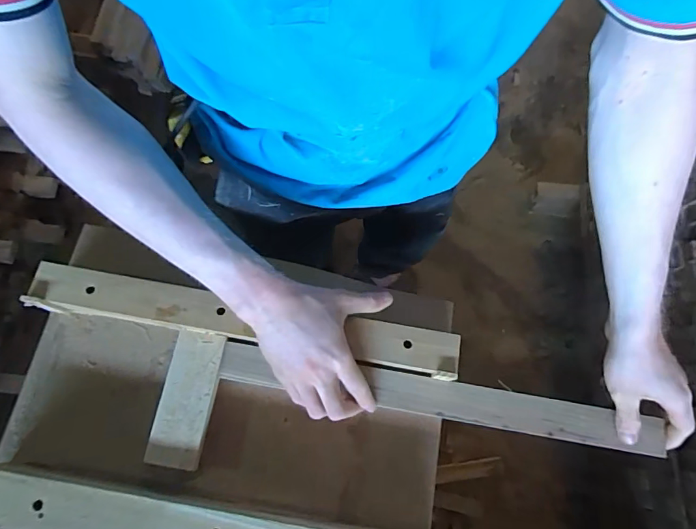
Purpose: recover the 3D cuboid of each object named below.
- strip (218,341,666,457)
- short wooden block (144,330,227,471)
[{"bbox_3d":[0.096,0.143,0.476,0.467,0.019,0.040,10,73,2],"label":"strip"},{"bbox_3d":[-0.166,0.139,0.465,0.052,0.029,0.131,8,73,1],"label":"short wooden block"}]

